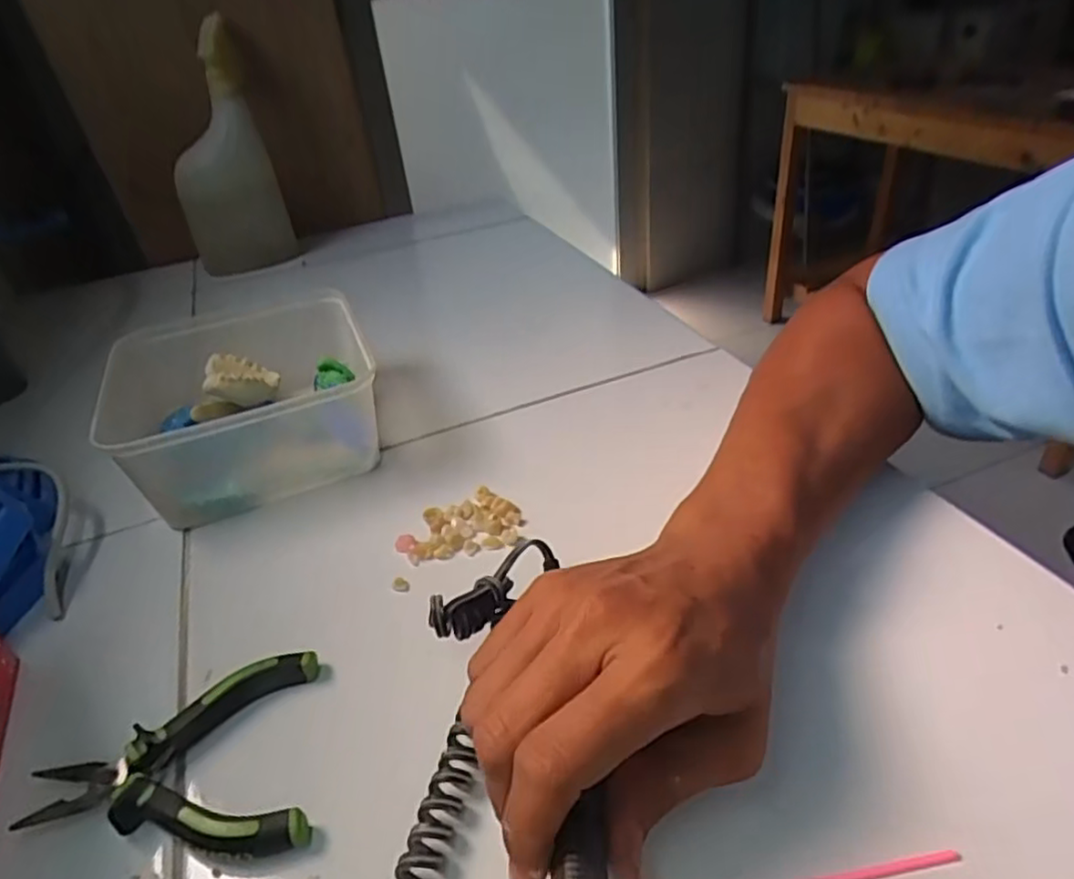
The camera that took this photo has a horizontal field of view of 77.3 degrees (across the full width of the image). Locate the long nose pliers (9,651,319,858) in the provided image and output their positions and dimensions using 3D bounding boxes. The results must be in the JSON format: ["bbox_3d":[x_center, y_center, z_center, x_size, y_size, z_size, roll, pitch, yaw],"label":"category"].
[{"bbox_3d":[-0.147,0.138,0.275,0.108,0.019,0.082,-13,36,-9],"label":"long nose pliers"}]

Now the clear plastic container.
[{"bbox_3d":[-0.199,-0.032,0.475,0.160,0.075,0.182,-16,37,-13],"label":"clear plastic container"}]

